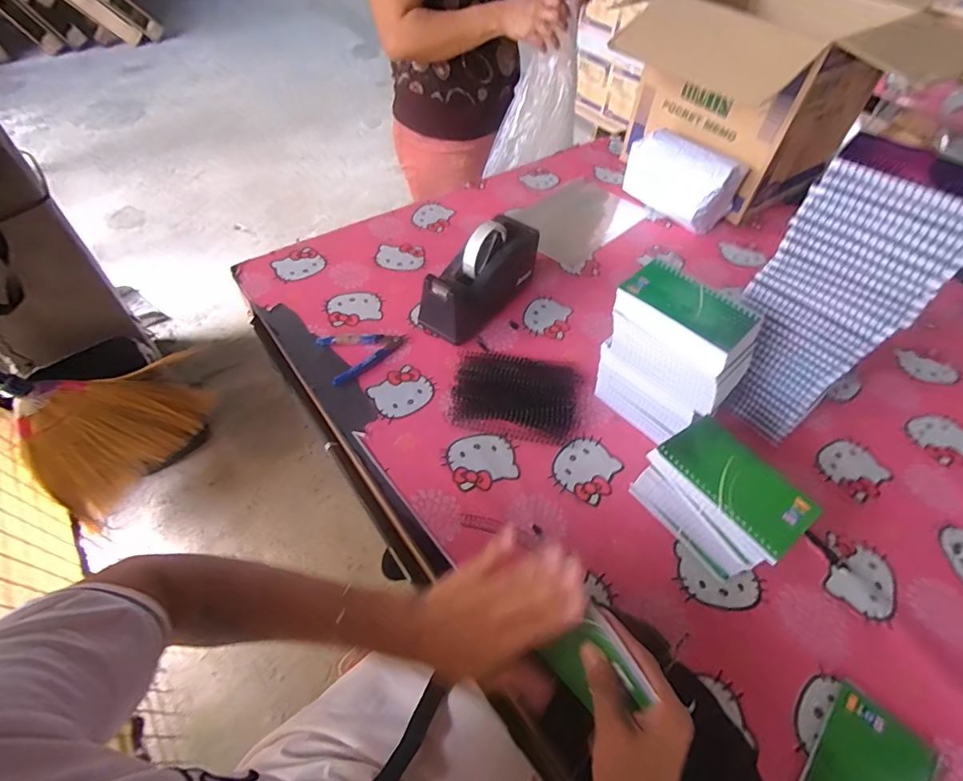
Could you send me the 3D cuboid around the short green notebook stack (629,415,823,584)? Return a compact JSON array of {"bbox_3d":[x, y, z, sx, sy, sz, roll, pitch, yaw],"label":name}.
[{"bbox_3d":[0.239,0.116,0.491,0.079,0.109,0.133,-28,59,-23],"label":"short green notebook stack"}]

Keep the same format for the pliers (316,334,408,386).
[{"bbox_3d":[-0.157,-0.057,0.648,0.113,0.013,0.083,-21,57,-18],"label":"pliers"}]

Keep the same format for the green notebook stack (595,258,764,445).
[{"bbox_3d":[0.222,-0.035,0.571,0.089,0.181,0.153,-33,61,-25],"label":"green notebook stack"}]

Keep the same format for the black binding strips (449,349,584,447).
[{"bbox_3d":[0.048,0.001,0.615,0.164,0.022,0.127,10,53,4],"label":"black binding strips"}]

